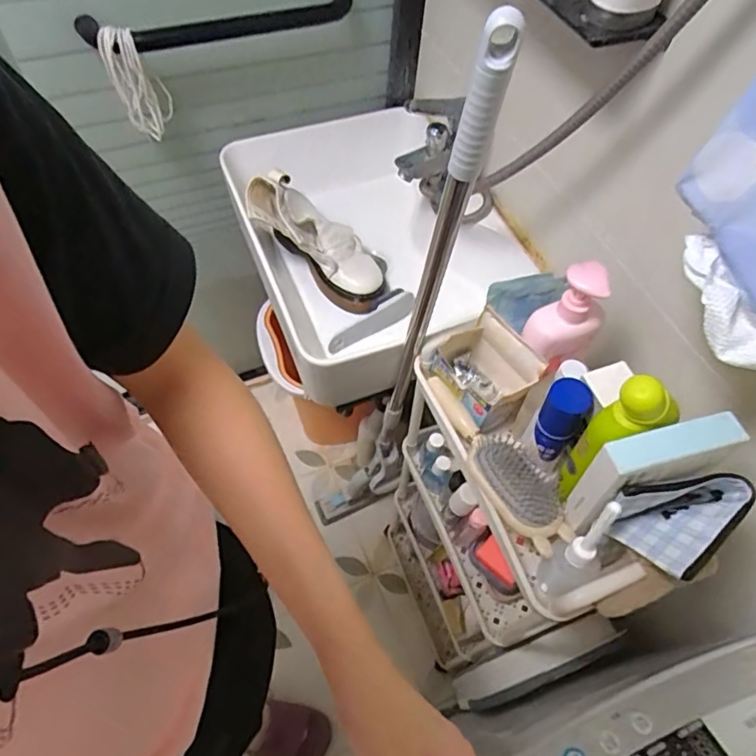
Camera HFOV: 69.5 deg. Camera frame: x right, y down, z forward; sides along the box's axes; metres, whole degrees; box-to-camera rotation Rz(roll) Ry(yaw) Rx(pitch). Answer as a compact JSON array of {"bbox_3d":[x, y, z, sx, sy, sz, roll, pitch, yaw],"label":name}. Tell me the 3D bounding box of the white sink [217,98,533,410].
[{"bbox_3d":[-0.010,-0.203,0.864,0.353,0.158,0.469,-19,62,-15],"label":"white sink"}]

